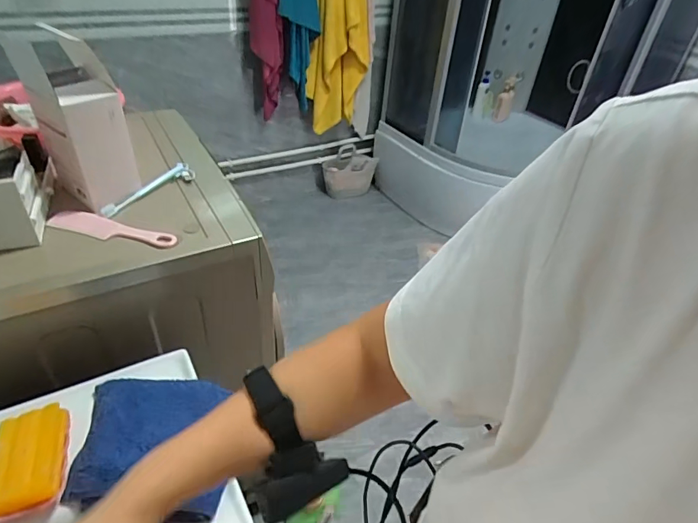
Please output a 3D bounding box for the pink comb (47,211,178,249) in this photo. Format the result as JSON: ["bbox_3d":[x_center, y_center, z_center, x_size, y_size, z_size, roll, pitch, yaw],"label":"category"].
[{"bbox_3d":[-0.381,-0.051,0.726,0.212,0.013,0.045,12,39,8],"label":"pink comb"}]

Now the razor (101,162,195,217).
[{"bbox_3d":[-0.364,-0.133,0.817,0.038,0.027,0.185,28,44,26],"label":"razor"}]

